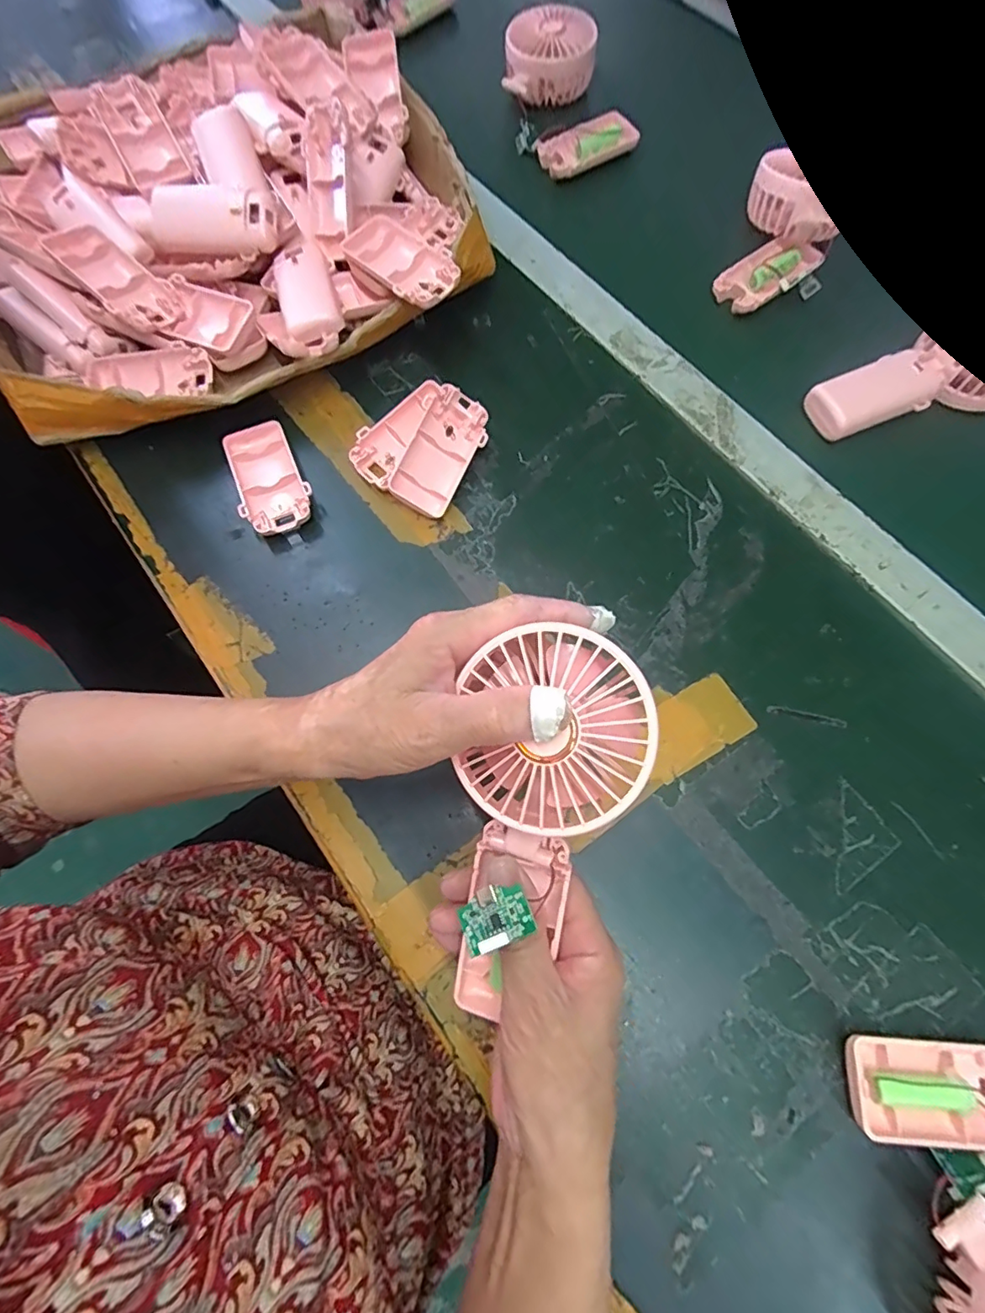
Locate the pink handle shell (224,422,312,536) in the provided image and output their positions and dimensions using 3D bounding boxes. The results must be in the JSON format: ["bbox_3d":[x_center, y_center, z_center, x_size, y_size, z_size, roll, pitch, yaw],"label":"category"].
[{"bbox_3d":[-0.166,-0.132,0.403,0.047,0.021,0.094,-23,73,-6],"label":"pink handle shell"}]

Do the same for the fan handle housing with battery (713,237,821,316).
[{"bbox_3d":[0.234,-0.325,0.460,0.089,0.018,0.051,-38,75,-10],"label":"fan handle housing with battery"}]

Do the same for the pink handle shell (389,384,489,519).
[{"bbox_3d":[-0.039,-0.152,0.400,0.047,0.017,0.092,28,80,-18],"label":"pink handle shell"}]

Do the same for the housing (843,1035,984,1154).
[{"bbox_3d":[0.234,0.227,0.280,0.092,0.015,0.045,3,72,2],"label":"housing"}]

